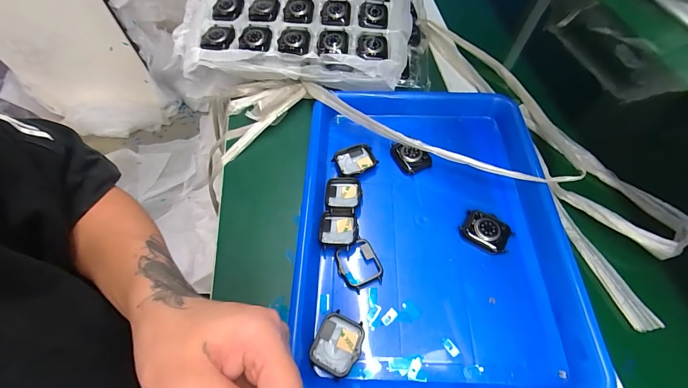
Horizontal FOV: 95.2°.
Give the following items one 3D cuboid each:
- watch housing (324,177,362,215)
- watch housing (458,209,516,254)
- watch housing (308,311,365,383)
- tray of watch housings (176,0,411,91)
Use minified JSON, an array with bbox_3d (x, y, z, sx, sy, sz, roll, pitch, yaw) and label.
[{"bbox_3d":[0.000,0.001,0.340,0.038,0.012,0.045,-1,59,1],"label":"watch housing"},{"bbox_3d":[0.143,0.038,0.317,0.046,0.016,0.035,33,65,20],"label":"watch housing"},{"bbox_3d":[-0.005,0.128,0.267,0.039,0.011,0.045,21,62,14],"label":"watch housing"},{"bbox_3d":[-0.061,-0.304,0.466,0.328,0.042,0.360,3,64,2],"label":"tray of watch housings"}]

